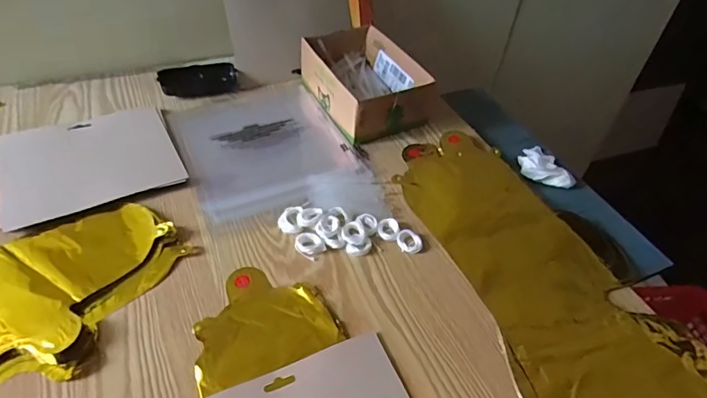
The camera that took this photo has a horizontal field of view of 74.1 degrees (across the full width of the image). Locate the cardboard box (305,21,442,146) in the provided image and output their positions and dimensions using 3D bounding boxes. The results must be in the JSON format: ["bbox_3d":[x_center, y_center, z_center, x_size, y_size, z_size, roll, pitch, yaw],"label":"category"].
[{"bbox_3d":[0.021,-0.181,0.703,0.150,0.066,0.207,-17,49,-20],"label":"cardboard box"}]

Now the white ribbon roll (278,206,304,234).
[{"bbox_3d":[-0.070,0.023,0.524,0.027,0.011,0.036,-1,45,-6],"label":"white ribbon roll"}]

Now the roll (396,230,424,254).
[{"bbox_3d":[0.061,0.047,0.511,0.028,0.010,0.024,12,45,7],"label":"roll"}]

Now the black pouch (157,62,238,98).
[{"bbox_3d":[-0.242,-0.186,0.732,0.113,0.022,0.064,-14,48,-18],"label":"black pouch"}]

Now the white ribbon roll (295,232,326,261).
[{"bbox_3d":[-0.048,0.049,0.500,0.026,0.007,0.034,-32,55,-31],"label":"white ribbon roll"}]

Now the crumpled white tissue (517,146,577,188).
[{"bbox_3d":[0.254,-0.047,0.635,0.058,0.021,0.083,-7,46,-12],"label":"crumpled white tissue"}]

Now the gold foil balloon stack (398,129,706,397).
[{"bbox_3d":[0.195,0.072,0.491,0.185,0.016,0.434,-14,48,-18],"label":"gold foil balloon stack"}]

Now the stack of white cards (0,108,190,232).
[{"bbox_3d":[-0.317,-0.048,0.566,0.191,0.009,0.153,-20,50,-23],"label":"stack of white cards"}]

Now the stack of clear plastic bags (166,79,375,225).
[{"bbox_3d":[-0.121,-0.079,0.629,0.208,0.010,0.242,-18,49,-21],"label":"stack of clear plastic bags"}]

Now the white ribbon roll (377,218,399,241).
[{"bbox_3d":[0.038,0.033,0.521,0.024,0.007,0.027,11,45,6],"label":"white ribbon roll"}]

